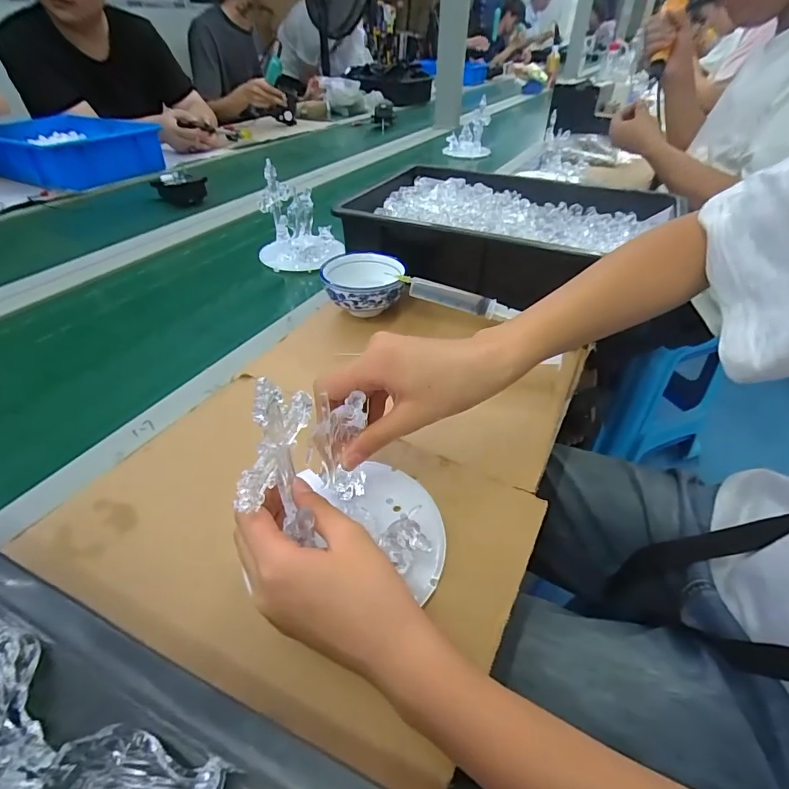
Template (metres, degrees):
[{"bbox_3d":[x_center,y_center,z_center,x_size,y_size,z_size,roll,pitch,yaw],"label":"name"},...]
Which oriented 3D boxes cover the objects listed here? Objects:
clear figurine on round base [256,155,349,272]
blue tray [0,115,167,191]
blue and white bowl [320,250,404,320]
[{"bbox_3d":[-0.144,-0.269,0.653,0.118,0.115,0.108,-2,39,-2],"label":"clear figurine on round base"},{"bbox_3d":[-0.837,-0.640,1.129,0.458,0.092,0.313,29,48,30],"label":"blue tray"},{"bbox_3d":[-0.035,-0.125,0.518,0.088,0.053,0.095,0,39,0],"label":"blue and white bowl"}]

